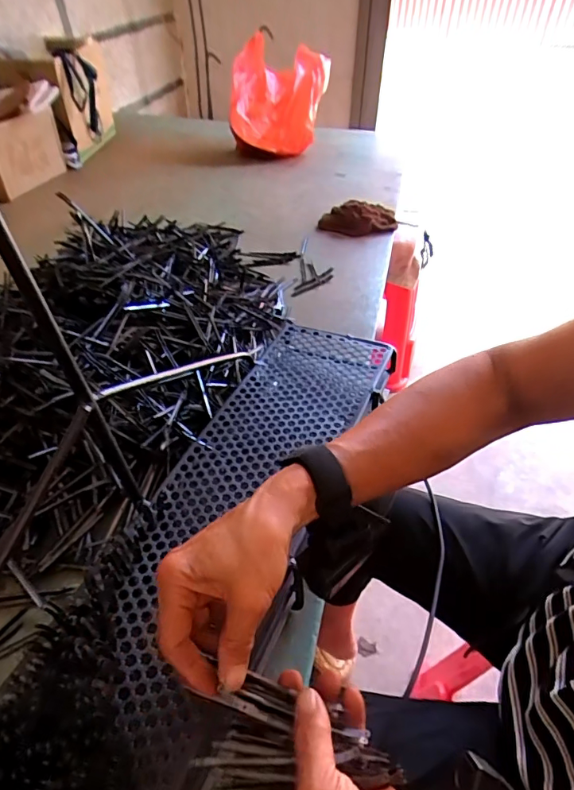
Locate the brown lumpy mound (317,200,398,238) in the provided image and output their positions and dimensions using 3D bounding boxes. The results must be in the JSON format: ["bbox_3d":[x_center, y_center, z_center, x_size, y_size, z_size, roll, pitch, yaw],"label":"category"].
[{"bbox_3d":[0.144,-0.358,0.952,0.158,0.041,0.058,-4,44,-4],"label":"brown lumpy mound"}]

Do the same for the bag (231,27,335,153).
[{"bbox_3d":[-0.014,-0.711,1.169,0.249,0.222,0.130,-4,43,0],"label":"bag"}]

